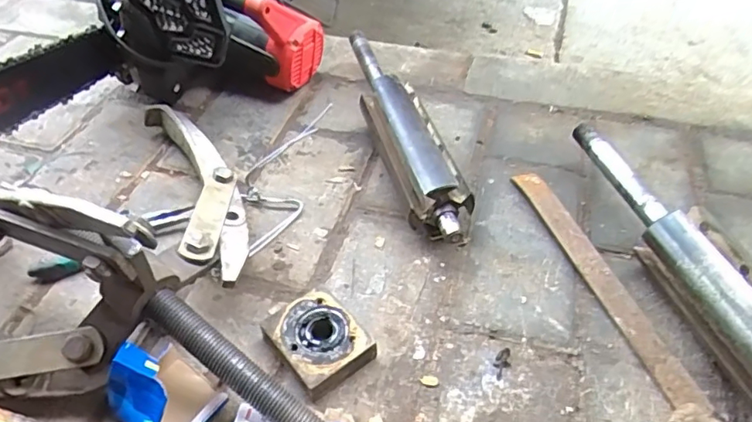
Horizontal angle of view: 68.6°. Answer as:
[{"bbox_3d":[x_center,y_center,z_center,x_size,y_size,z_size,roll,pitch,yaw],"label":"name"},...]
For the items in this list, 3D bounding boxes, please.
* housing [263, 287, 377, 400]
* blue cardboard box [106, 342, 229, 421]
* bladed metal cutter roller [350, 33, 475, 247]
[{"bbox_3d":[-0.051,0.113,0.477,0.065,0.027,0.083,-31,53,-27],"label":"housing"},{"bbox_3d":[-0.168,0.138,0.427,0.079,0.060,0.066,32,54,27],"label":"blue cardboard box"},{"bbox_3d":[0.027,-0.109,0.661,0.068,0.069,0.390,-10,47,-10],"label":"bladed metal cutter roller"}]

